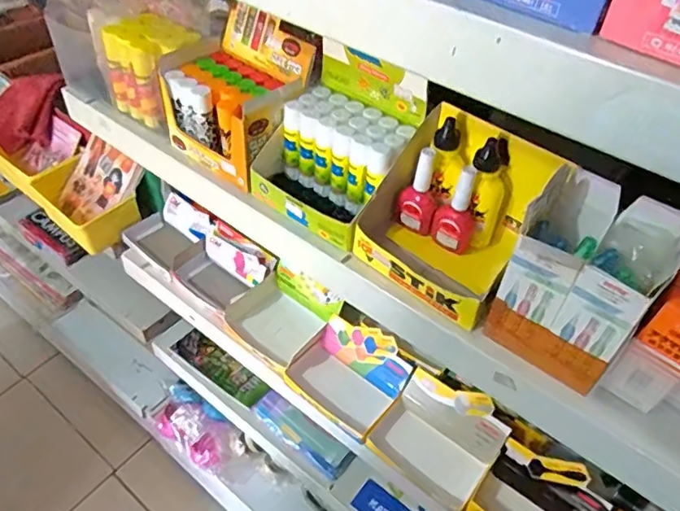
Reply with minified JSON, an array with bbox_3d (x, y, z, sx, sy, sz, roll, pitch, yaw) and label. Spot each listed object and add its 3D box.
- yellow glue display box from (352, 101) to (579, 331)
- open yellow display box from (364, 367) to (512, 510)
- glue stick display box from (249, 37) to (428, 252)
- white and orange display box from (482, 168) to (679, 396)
[{"bbox_3d":[0.096,-0.036,0.486,0.135,0.119,0.134,30,53,23],"label":"yellow glue display box"},{"bbox_3d":[0.121,0.224,0.688,0.138,0.072,0.116,31,53,23],"label":"open yellow display box"},{"bbox_3d":[-0.006,-0.105,0.530,0.130,0.131,0.112,31,53,23],"label":"glue stick display box"},{"bbox_3d":[0.178,0.019,0.412,0.096,0.128,0.076,33,54,25],"label":"white and orange display box"}]

